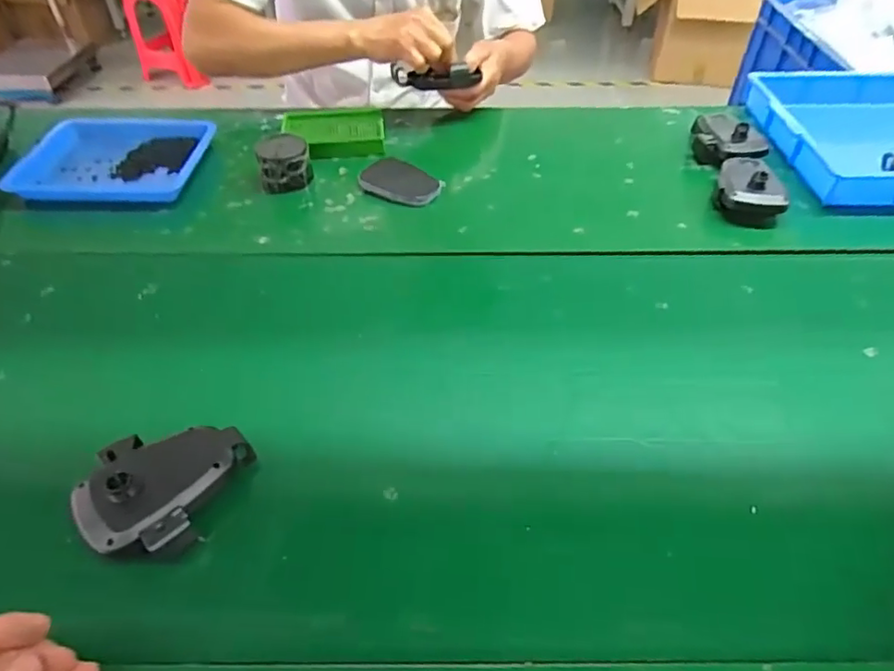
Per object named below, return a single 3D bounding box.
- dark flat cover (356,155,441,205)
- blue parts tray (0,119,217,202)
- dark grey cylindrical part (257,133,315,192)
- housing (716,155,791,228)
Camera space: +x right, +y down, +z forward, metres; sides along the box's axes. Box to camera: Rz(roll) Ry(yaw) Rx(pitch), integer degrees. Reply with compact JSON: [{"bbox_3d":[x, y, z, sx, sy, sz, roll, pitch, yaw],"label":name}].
[{"bbox_3d":[-0.060,-0.188,0.687,0.091,0.020,0.064,29,54,28],"label":"dark flat cover"},{"bbox_3d":[-0.443,-0.242,0.744,0.233,0.028,0.180,0,46,4],"label":"blue parts tray"},{"bbox_3d":[-0.203,-0.218,0.694,0.063,0.054,0.070,-9,46,-5],"label":"dark grey cylindrical part"},{"bbox_3d":[0.353,-0.170,0.644,0.074,0.045,0.081,13,48,16],"label":"housing"}]

